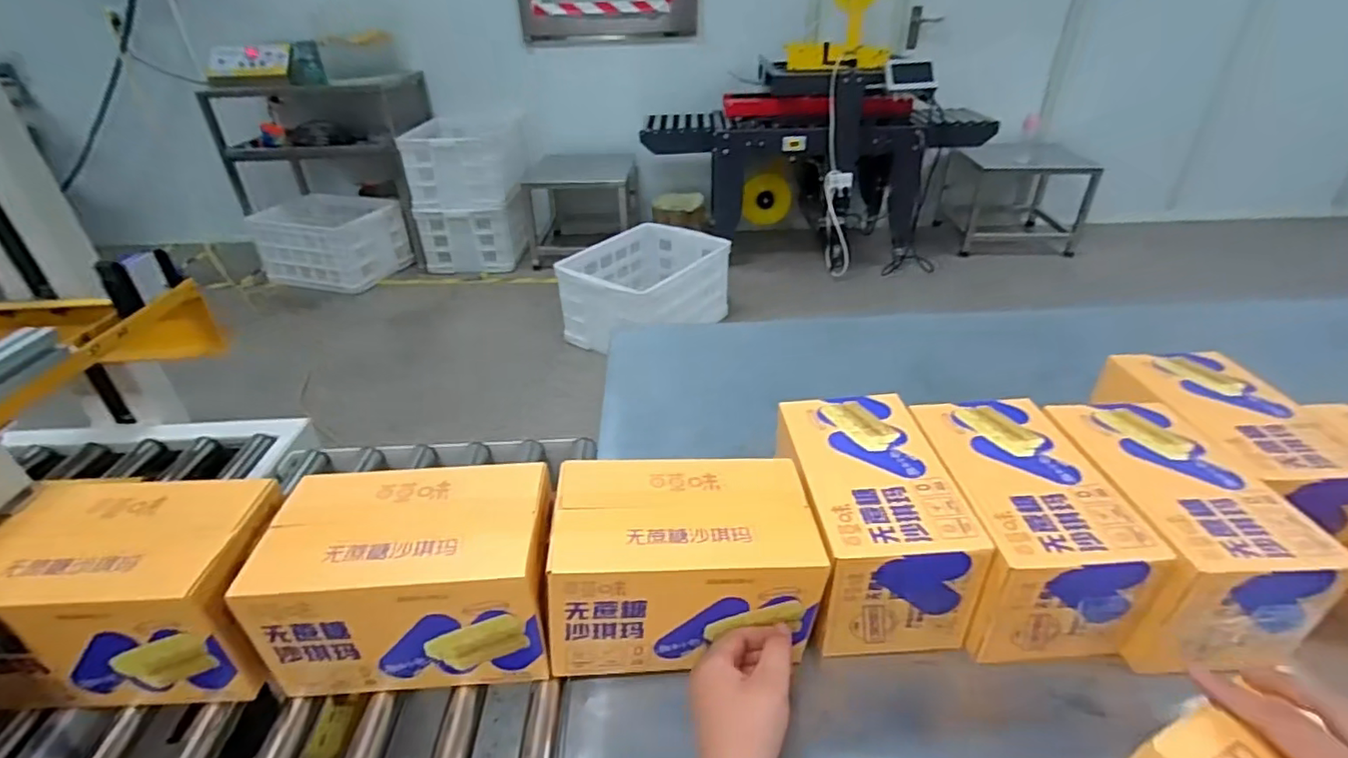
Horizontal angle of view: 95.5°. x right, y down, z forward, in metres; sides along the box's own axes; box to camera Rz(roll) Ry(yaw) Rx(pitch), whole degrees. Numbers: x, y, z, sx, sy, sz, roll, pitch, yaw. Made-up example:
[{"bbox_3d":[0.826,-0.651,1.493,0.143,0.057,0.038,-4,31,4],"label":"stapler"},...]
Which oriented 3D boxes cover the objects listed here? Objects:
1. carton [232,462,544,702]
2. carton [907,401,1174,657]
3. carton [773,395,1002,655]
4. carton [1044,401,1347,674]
[{"bbox_3d":[-0.218,0.177,0.536,0.216,0.149,0.126,-3,34,-2],"label":"carton"},{"bbox_3d":[0.328,0.135,0.604,0.134,0.120,0.221,-3,34,-2],"label":"carton"},{"bbox_3d":[0.189,0.134,0.615,0.137,0.120,0.220,-3,34,-3],"label":"carton"},{"bbox_3d":[0.472,0.134,0.587,0.146,0.110,0.230,0,34,2],"label":"carton"}]

